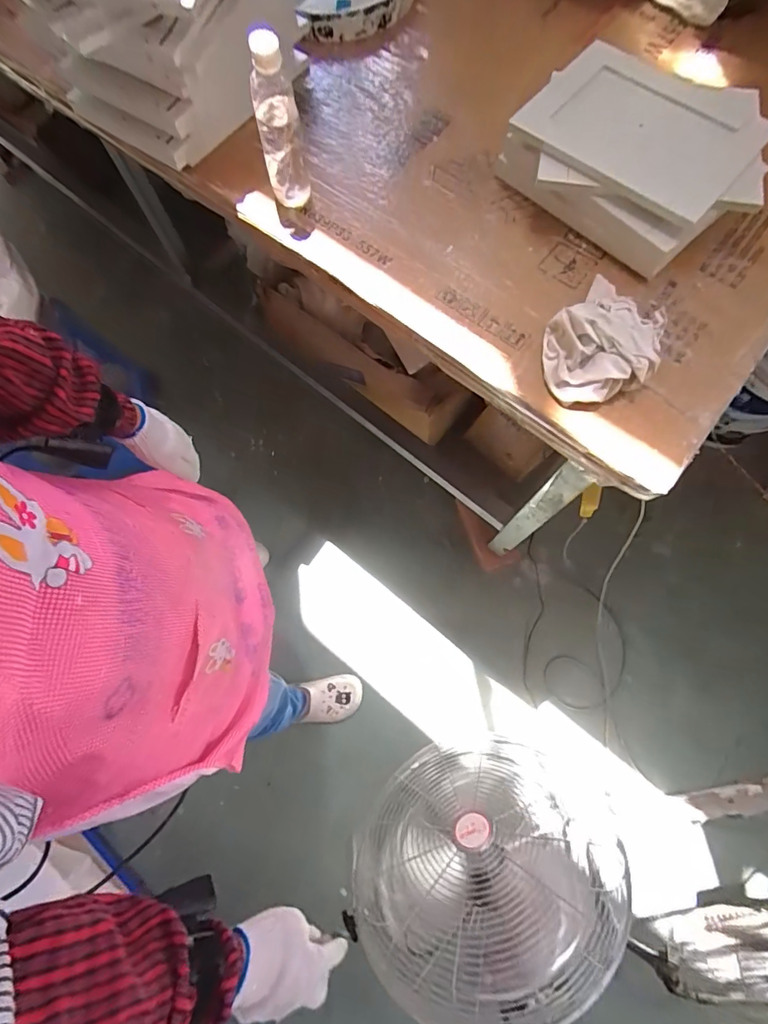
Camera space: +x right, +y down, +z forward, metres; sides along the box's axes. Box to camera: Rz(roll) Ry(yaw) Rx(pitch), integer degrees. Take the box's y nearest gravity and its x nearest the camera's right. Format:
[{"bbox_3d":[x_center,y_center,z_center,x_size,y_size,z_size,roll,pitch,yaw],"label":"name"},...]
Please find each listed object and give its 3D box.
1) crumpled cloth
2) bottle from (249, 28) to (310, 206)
[{"bbox_3d":[0.275,-0.213,0.585,0.165,0.053,0.139,-41,77,-10],"label":"crumpled cloth"},{"bbox_3d":[-0.130,-0.472,0.580,0.053,0.194,0.054,-11,74,-2],"label":"bottle"}]

